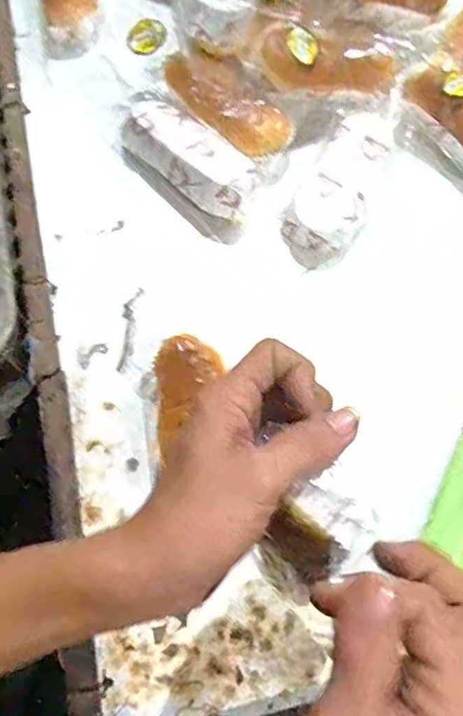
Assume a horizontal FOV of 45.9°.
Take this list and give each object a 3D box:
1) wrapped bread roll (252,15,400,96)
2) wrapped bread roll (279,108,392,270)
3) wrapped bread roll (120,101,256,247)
[{"bbox_3d":[0.093,-0.286,0.528,0.153,0.034,0.060,4,69,-18],"label":"wrapped bread roll"},{"bbox_3d":[0.105,-0.162,0.509,0.069,0.040,0.158,29,72,9],"label":"wrapped bread roll"},{"bbox_3d":[-0.037,-0.183,0.511,0.070,0.049,0.151,-41,76,-15],"label":"wrapped bread roll"}]

